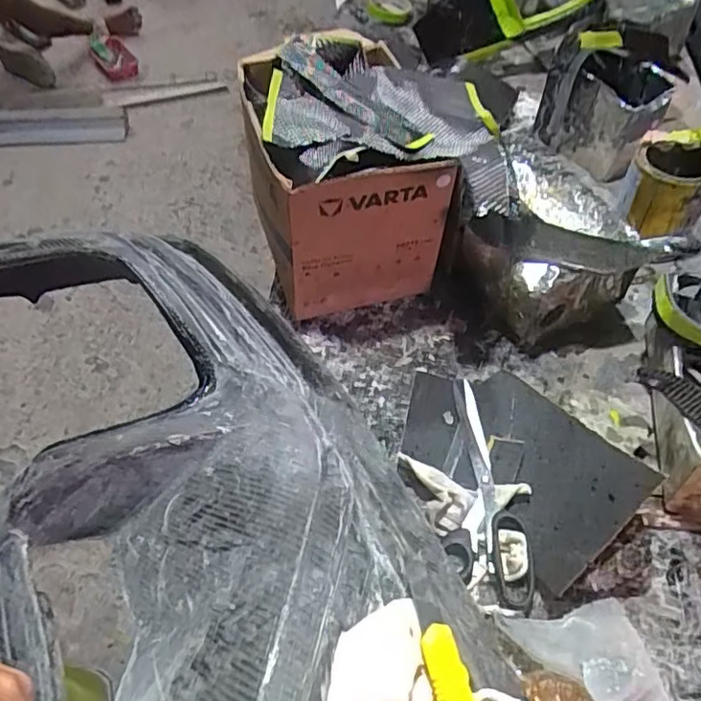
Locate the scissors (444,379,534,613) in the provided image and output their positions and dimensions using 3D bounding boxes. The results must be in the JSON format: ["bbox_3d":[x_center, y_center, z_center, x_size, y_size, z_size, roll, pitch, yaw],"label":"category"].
[{"bbox_3d":[0.136,0.135,0.618,0.077,0.021,0.254,1,56,0],"label":"scissors"}]

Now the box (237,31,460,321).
[{"bbox_3d":[-0.027,-0.240,0.782,0.209,0.229,0.349,-17,58,-11],"label":"box"}]

